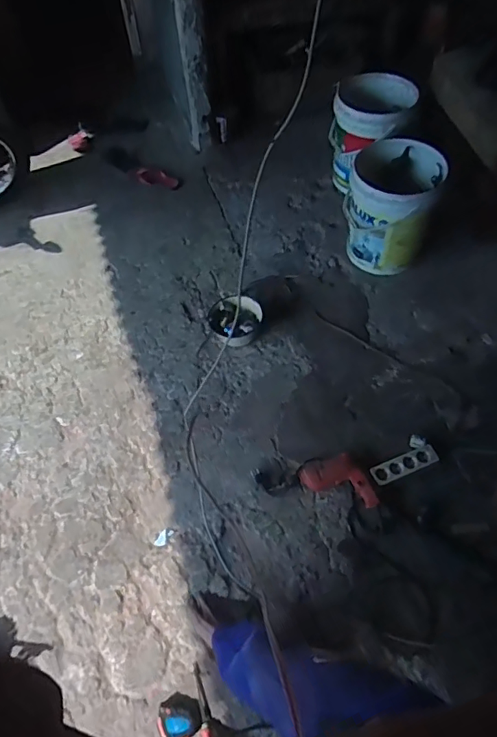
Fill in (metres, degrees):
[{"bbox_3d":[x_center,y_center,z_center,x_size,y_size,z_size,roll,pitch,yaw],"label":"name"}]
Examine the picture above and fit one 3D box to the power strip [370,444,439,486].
[{"bbox_3d":[0.444,0.281,1.460,0.200,0.046,0.060,-21,59,-9],"label":"power strip"}]

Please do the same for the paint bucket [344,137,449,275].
[{"bbox_3d":[0.500,-0.565,1.810,0.299,0.359,0.323,-2,58,3],"label":"paint bucket"}]

